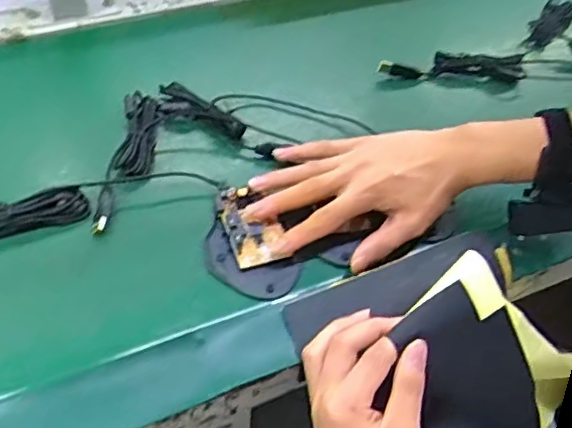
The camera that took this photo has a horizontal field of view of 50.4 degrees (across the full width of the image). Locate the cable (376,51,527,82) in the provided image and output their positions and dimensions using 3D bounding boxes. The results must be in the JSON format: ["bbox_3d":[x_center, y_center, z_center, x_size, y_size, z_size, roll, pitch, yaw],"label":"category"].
[{"bbox_3d":[0.183,-0.160,0.660,0.167,0.017,0.032,-4,52,-9],"label":"cable"}]

